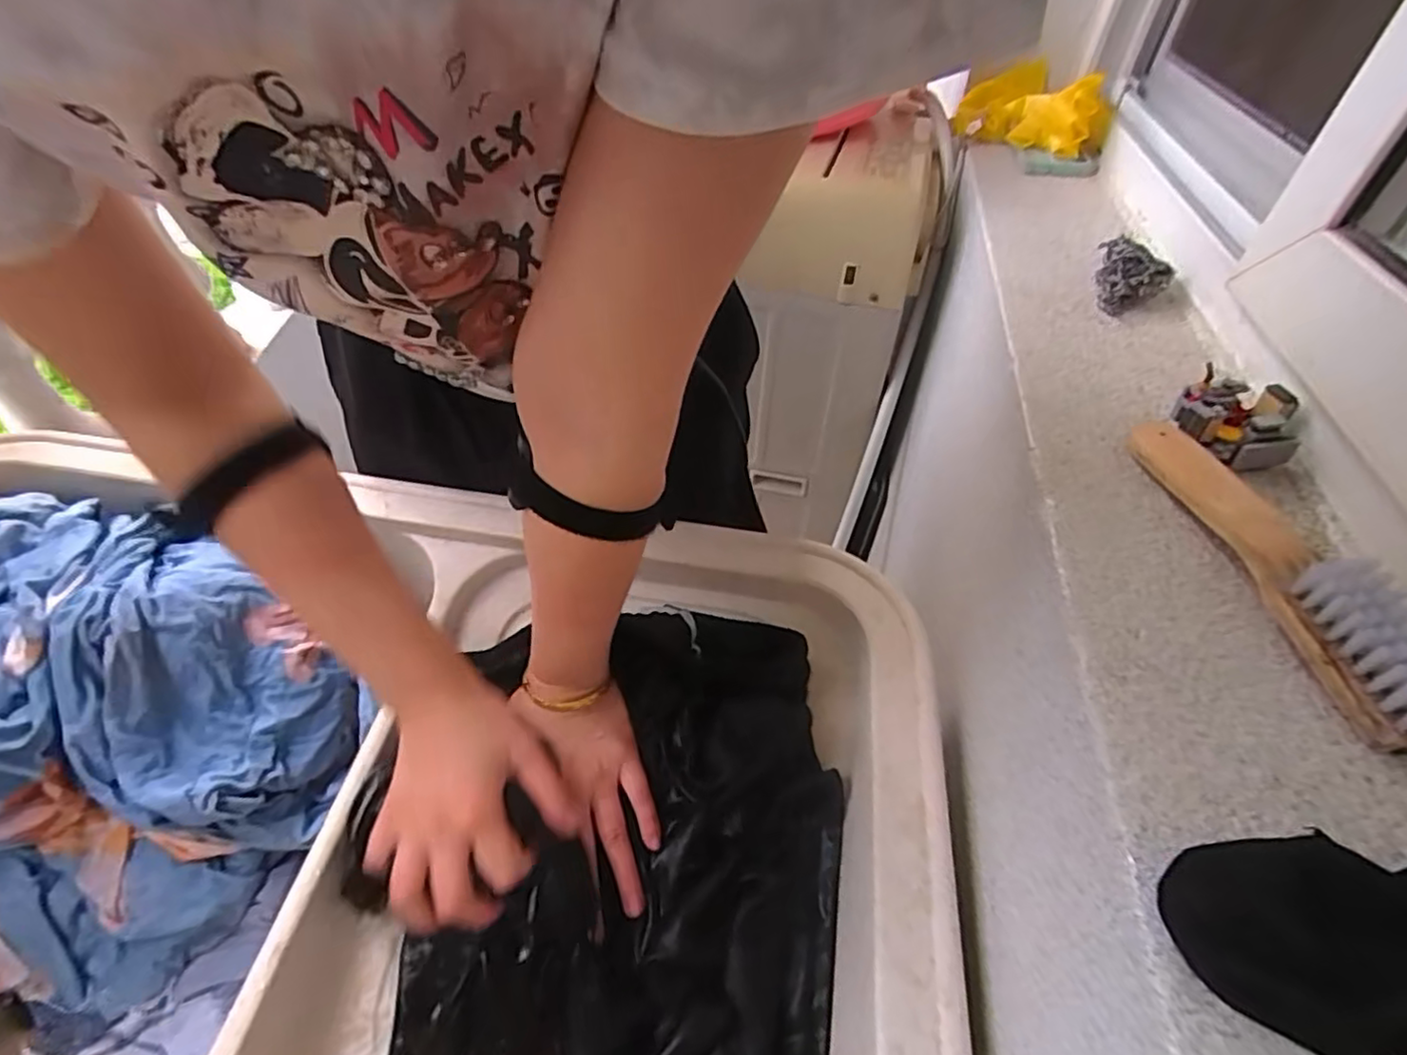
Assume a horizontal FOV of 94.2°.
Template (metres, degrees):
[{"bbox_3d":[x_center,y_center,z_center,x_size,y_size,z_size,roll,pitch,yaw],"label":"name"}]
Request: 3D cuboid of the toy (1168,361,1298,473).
[{"bbox_3d":[0.308,-0.064,0.382,0.052,0.034,0.062,-10,47,-13],"label":"toy"}]

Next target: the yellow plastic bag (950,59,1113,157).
[{"bbox_3d":[0.381,-0.473,0.752,0.082,0.089,0.160,-23,51,-23],"label":"yellow plastic bag"}]

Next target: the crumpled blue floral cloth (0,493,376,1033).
[{"bbox_3d":[-0.455,0.149,0.454,0.357,0.163,0.277,22,49,18],"label":"crumpled blue floral cloth"}]

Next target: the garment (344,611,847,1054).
[{"bbox_3d":[-0.066,0.241,0.365,0.285,0.102,0.406,9,46,5],"label":"garment"}]

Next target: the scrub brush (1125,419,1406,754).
[{"bbox_3d":[0.276,0.003,0.317,0.036,0.046,0.203,-2,46,-5],"label":"scrub brush"}]

